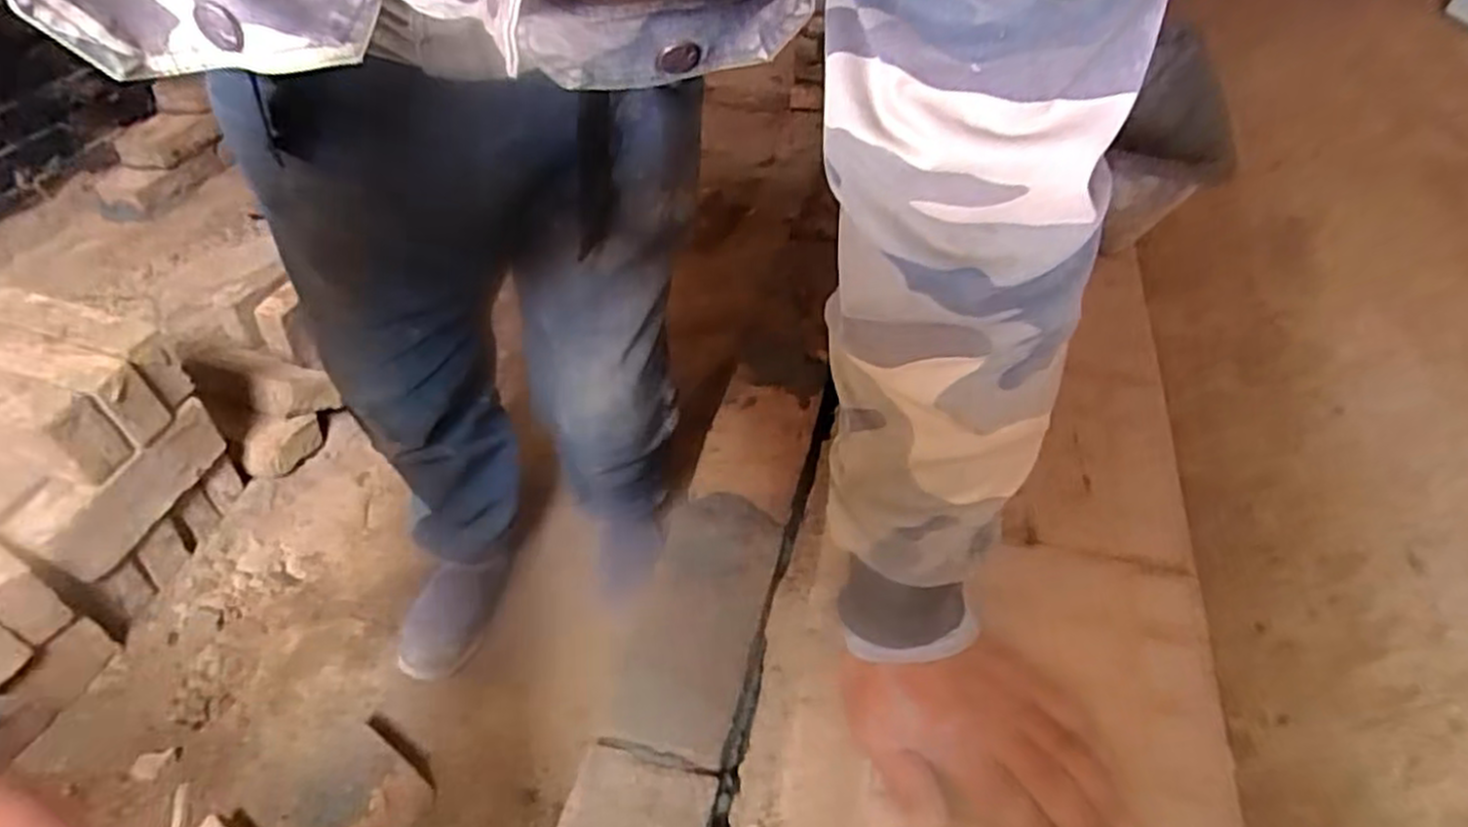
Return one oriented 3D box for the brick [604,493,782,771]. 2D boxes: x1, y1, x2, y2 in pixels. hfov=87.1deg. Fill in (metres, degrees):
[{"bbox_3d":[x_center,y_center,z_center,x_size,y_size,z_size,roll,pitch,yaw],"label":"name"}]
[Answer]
[{"bbox_3d":[-0.033,0.183,0.696,0.110,0.054,0.251,11,45,9],"label":"brick"}]

